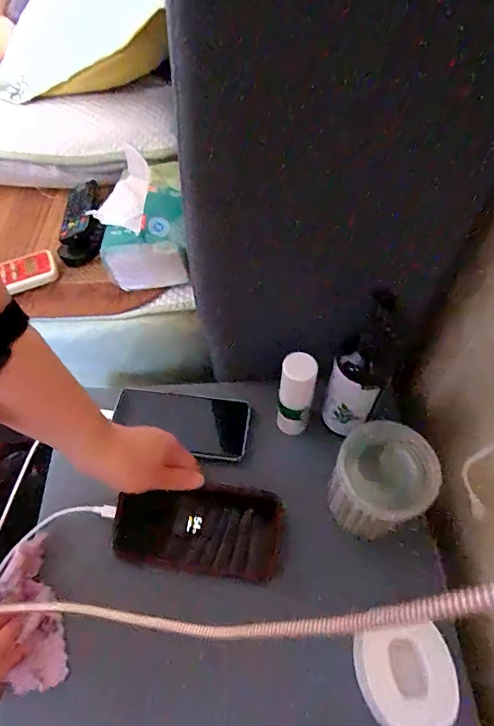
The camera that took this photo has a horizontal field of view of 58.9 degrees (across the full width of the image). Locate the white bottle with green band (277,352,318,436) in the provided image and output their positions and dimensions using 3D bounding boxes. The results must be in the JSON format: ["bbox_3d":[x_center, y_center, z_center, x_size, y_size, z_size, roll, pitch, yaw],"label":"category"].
[{"bbox_3d":[0.050,0.035,0.454,0.032,0.119,0.026,-15,58,-8],"label":"white bottle with green band"}]

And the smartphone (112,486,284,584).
[{"bbox_3d":[-0.049,0.163,0.431,0.162,0.007,0.080,6,77,6],"label":"smartphone"}]

